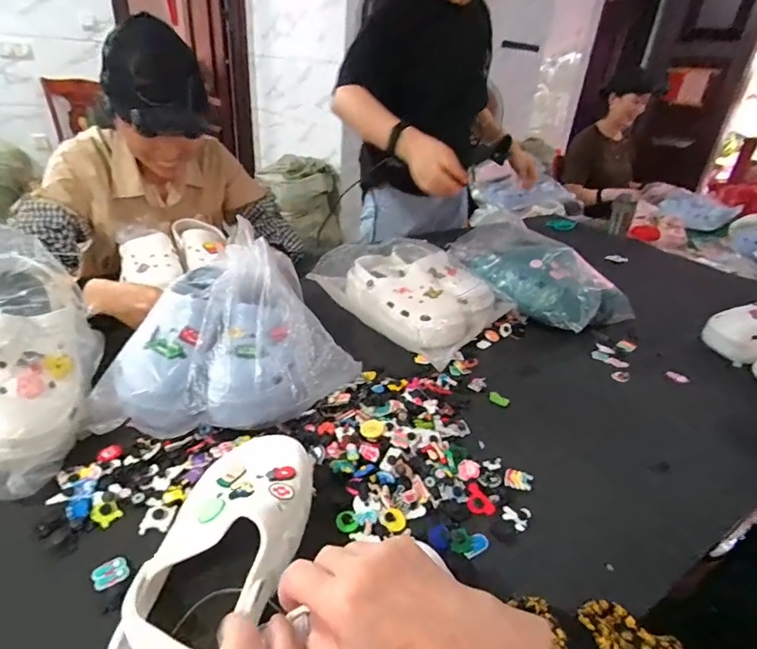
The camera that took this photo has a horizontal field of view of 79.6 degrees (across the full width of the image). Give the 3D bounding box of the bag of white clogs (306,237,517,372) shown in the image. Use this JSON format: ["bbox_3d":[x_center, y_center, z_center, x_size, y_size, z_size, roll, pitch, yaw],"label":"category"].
[{"bbox_3d":[0.067,-0.072,0.878,0.230,0.094,0.343,-21,39,-38],"label":"bag of white clogs"}]

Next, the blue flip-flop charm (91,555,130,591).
[{"bbox_3d":[-0.242,0.225,0.410,0.027,0.004,0.024,-20,38,-37],"label":"blue flip-flop charm"}]

